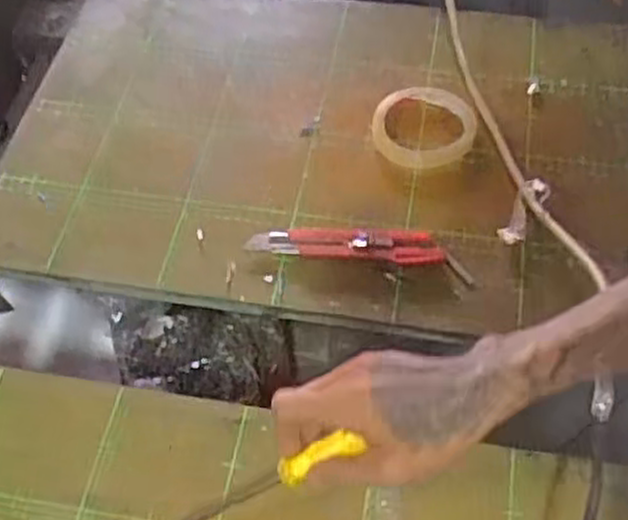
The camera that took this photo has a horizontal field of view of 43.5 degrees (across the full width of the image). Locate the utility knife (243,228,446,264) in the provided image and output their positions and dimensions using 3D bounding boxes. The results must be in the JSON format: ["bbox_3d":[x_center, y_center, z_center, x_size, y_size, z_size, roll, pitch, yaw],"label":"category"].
[{"bbox_3d":[0.027,-0.014,0.688,0.166,0.015,0.031,5,55,5],"label":"utility knife"}]

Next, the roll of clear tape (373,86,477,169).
[{"bbox_3d":[0.108,-0.132,0.771,0.098,0.019,0.093,2,55,3],"label":"roll of clear tape"}]

